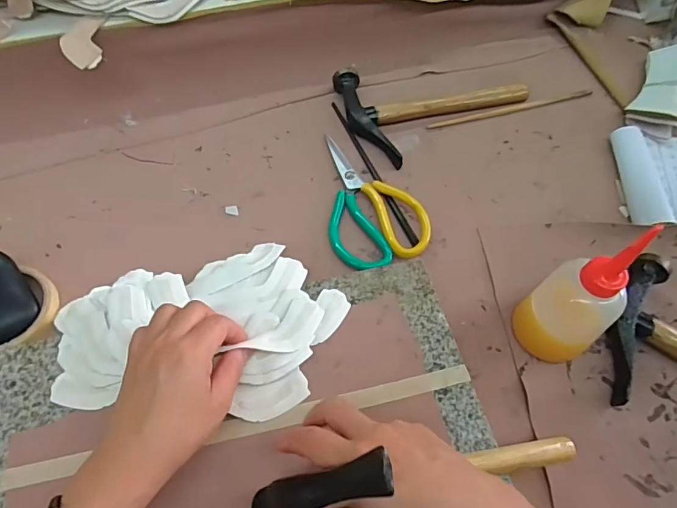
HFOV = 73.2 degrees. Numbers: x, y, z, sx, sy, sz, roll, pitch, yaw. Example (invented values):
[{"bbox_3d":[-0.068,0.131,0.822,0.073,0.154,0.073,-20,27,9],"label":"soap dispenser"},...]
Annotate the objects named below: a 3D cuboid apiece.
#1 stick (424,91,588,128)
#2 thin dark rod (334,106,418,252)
[{"bbox_3d":[0.220,-0.184,0.580,0.230,0.004,0.011,-15,61,-10],"label":"stick"},{"bbox_3d":[0.037,-0.100,0.526,0.013,0.006,0.229,-19,62,-12],"label":"thin dark rod"}]

